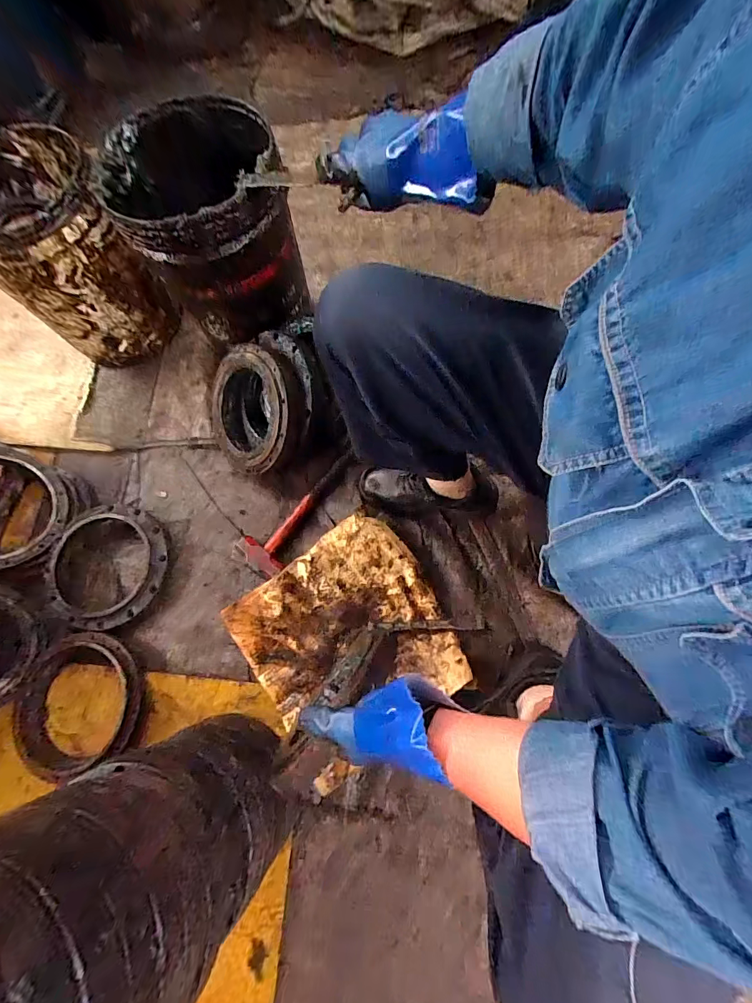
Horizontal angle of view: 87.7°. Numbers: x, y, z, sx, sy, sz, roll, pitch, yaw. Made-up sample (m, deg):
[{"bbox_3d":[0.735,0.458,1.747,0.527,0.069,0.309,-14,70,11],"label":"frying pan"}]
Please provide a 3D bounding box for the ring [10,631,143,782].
[{"bbox_3d":[-0.550,0.364,0.705,0.231,0.052,0.227,-2,74,6],"label":"ring"}]

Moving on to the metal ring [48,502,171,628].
[{"bbox_3d":[-0.539,0.125,0.777,0.234,0.046,0.245,-2,74,6],"label":"metal ring"}]

